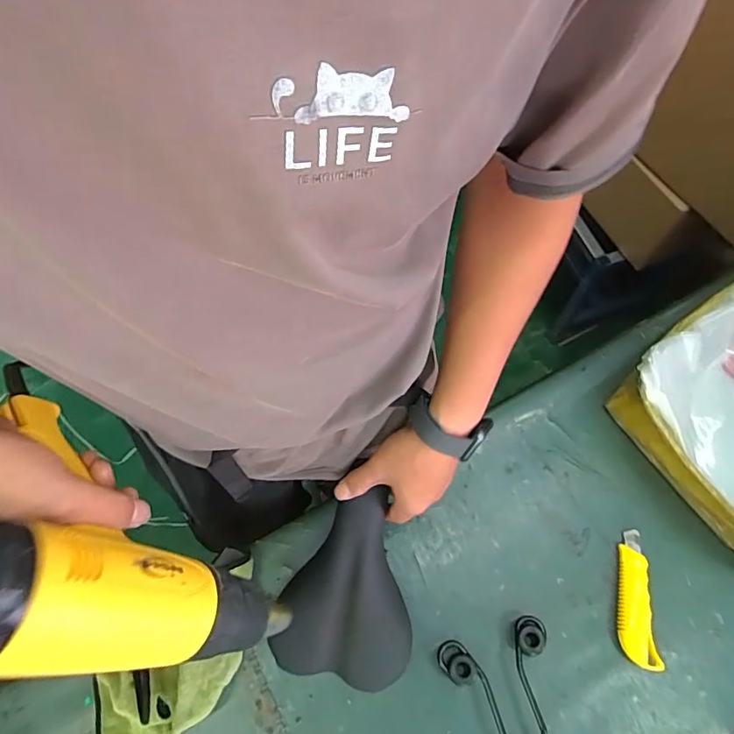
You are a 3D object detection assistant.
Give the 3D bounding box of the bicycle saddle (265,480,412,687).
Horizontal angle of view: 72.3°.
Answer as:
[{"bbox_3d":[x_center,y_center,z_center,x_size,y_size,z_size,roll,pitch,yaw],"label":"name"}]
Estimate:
[{"bbox_3d":[-0.018,0.240,0.571,0.150,0.070,0.218,8,96,5],"label":"bicycle saddle"}]

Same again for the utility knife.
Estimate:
[{"bbox_3d":[0.319,0.273,0.602,0.038,0.017,0.150,5,65,4],"label":"utility knife"}]

